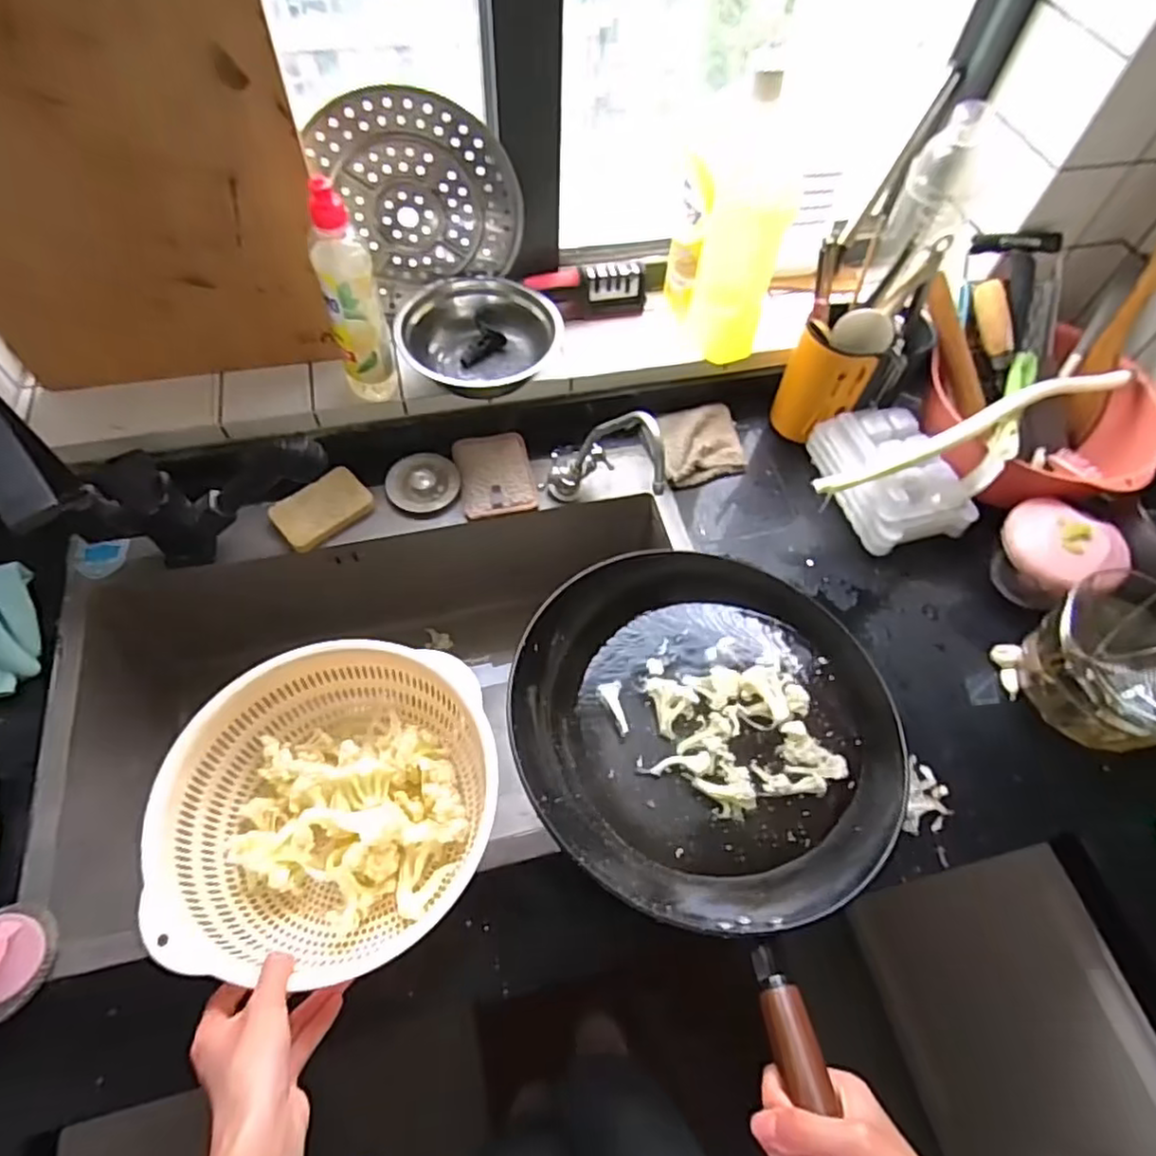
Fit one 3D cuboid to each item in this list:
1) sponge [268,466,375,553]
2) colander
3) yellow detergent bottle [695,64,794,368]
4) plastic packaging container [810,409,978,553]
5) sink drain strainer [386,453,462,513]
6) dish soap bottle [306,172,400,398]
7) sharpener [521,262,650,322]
[{"bbox_3d":[-0.295,-0.081,0.772,0.068,0.019,0.106,41,65,18],"label":"sponge"},{"bbox_3d":[-0.201,0.188,0.567,0.252,0.107,0.251,-7,61,-8],"label":"colander"},{"bbox_3d":[0.181,-0.363,0.728,0.086,0.283,0.061,14,60,4],"label":"yellow detergent bottle"},{"bbox_3d":[0.374,-0.128,0.792,0.118,0.075,0.175,-14,62,-12],"label":"plastic packaging container"},{"bbox_3d":[-0.187,-0.116,0.806,0.086,0.016,0.075,-4,60,-7],"label":"sink drain strainer"},{"bbox_3d":[-0.231,-0.281,0.689,0.053,0.227,0.047,-19,63,-15],"label":"dish soap bottle"},{"bbox_3d":[0.016,-0.363,0.850,0.149,0.052,0.041,-8,61,-9],"label":"sharpener"}]

